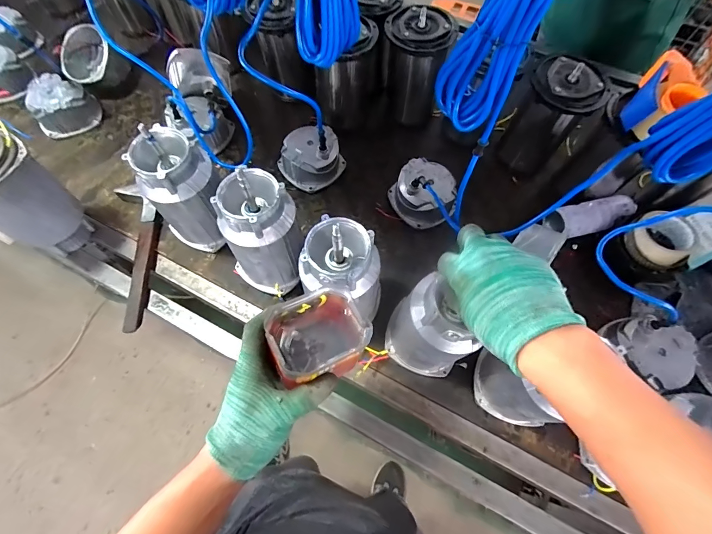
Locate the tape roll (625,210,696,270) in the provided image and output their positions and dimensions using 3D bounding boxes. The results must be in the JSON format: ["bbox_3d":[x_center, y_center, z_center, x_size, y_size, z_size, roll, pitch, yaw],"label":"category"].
[{"bbox_3d":[0.556,-0.050,0.638,0.116,0.044,0.105,-29,71,-13],"label":"tape roll"}]

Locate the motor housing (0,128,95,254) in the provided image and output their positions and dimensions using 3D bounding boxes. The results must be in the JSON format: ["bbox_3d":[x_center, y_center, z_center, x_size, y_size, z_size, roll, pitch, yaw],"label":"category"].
[{"bbox_3d":[-0.566,-0.110,0.614,0.124,0.233,0.126,30,69,11],"label":"motor housing"}]

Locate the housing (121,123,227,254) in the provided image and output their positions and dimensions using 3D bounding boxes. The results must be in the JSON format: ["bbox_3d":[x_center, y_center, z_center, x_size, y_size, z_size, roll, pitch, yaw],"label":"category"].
[{"bbox_3d":[-0.295,-0.123,0.624,0.119,0.236,0.106,-35,72,-15],"label":"housing"}]

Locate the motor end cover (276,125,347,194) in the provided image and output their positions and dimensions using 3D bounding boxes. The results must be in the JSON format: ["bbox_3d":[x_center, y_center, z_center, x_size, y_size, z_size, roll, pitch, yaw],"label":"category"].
[{"bbox_3d":[-0.096,-0.237,0.761,0.120,0.083,0.127,34,70,12],"label":"motor end cover"}]

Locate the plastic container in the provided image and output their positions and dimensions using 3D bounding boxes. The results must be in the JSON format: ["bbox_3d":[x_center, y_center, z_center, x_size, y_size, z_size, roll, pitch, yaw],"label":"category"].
[{"bbox_3d":[-0.042,0.073,0.367,0.090,0.073,0.076,-28,70,-13],"label":"plastic container"}]

